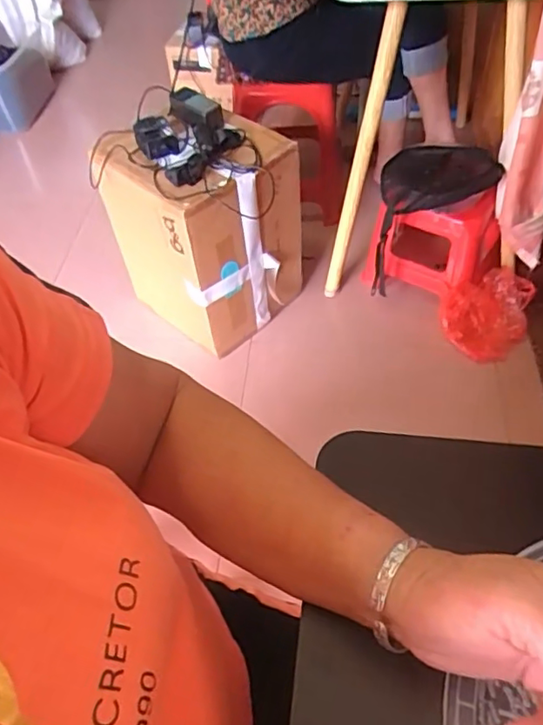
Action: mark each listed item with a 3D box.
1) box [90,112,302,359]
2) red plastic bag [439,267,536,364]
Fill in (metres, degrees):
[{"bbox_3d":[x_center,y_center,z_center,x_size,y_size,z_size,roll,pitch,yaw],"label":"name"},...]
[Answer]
[{"bbox_3d":[-0.133,-0.319,1.359,0.366,0.412,0.352,-39,57,-24],"label":"box"},{"bbox_3d":[0.524,-0.121,1.384,0.207,0.113,0.187,-36,57,-23],"label":"red plastic bag"}]

